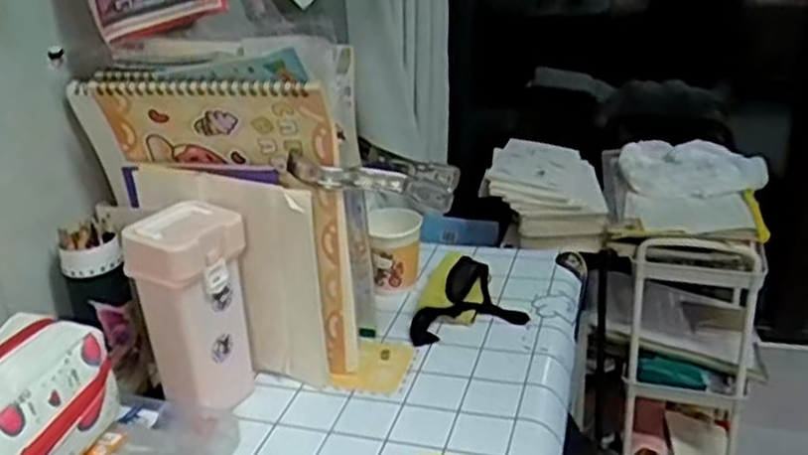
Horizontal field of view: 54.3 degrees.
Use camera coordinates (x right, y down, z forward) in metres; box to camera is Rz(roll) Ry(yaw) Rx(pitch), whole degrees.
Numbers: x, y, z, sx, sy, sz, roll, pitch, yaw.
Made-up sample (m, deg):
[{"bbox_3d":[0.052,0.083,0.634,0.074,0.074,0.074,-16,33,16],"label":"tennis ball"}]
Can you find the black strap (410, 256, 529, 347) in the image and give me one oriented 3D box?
[{"bbox_3d":[0.055,0.070,0.809,0.122,0.041,0.091,-10,25,-17],"label":"black strap"}]

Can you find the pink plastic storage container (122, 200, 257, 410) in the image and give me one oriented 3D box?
[{"bbox_3d":[-0.171,0.069,0.656,0.067,0.162,0.083,9,26,22],"label":"pink plastic storage container"}]

